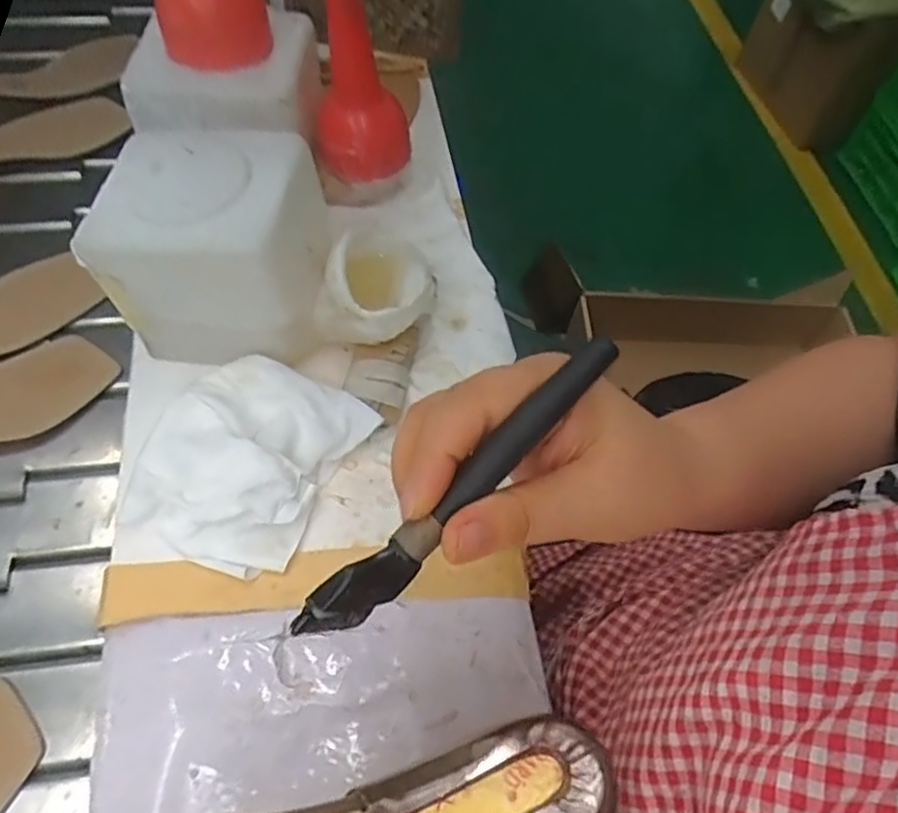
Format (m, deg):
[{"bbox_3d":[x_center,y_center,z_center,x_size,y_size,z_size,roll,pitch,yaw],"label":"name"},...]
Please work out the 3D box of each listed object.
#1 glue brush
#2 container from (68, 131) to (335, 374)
[{"bbox_3d":[0.004,0.028,0.216,0.137,0.019,0.014,-44,69,0],"label":"glue brush"},{"bbox_3d":[-0.146,-0.099,0.409,0.124,0.108,0.097,6,62,-1],"label":"container"}]

